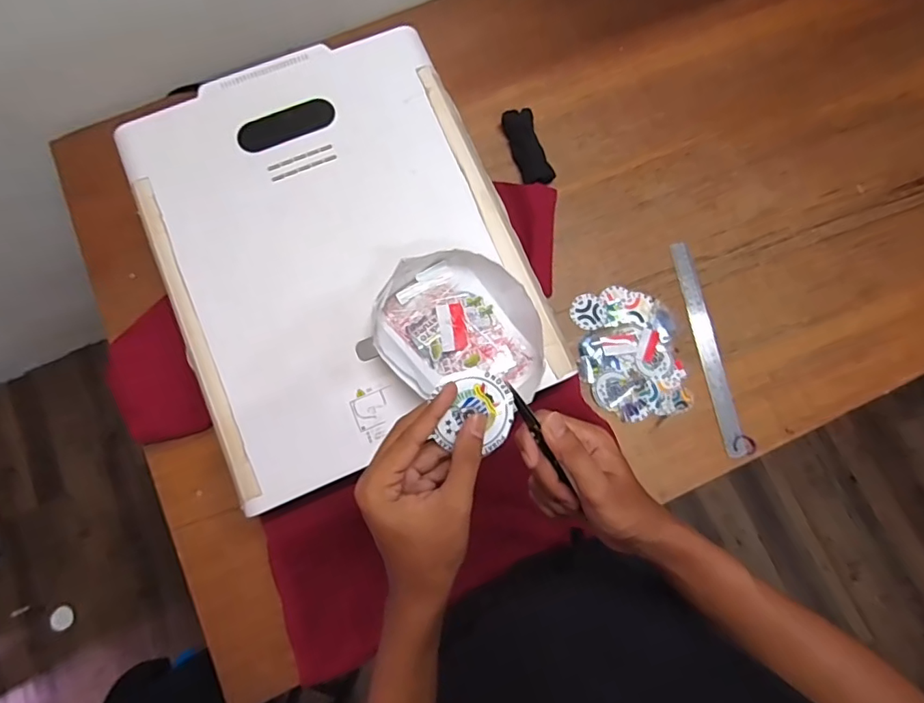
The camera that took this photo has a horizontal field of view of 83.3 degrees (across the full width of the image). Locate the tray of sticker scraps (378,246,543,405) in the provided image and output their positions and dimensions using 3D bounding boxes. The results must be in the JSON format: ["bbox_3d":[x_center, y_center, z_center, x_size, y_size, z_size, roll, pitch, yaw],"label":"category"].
[{"bbox_3d":[0.005,-0.023,0.568,0.190,0.052,0.164,35,80,6],"label":"tray of sticker scraps"}]

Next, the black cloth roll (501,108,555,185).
[{"bbox_3d":[0.104,-0.318,0.812,0.045,0.025,0.127,-19,80,-5],"label":"black cloth roll"}]

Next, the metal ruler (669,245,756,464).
[{"bbox_3d":[0.360,-0.008,0.763,0.035,0.006,0.319,-14,79,5],"label":"metal ruler"}]

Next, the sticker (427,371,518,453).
[{"bbox_3d":[0.010,0.044,0.377,0.058,0.004,0.058,0,95,-6],"label":"sticker"}]

